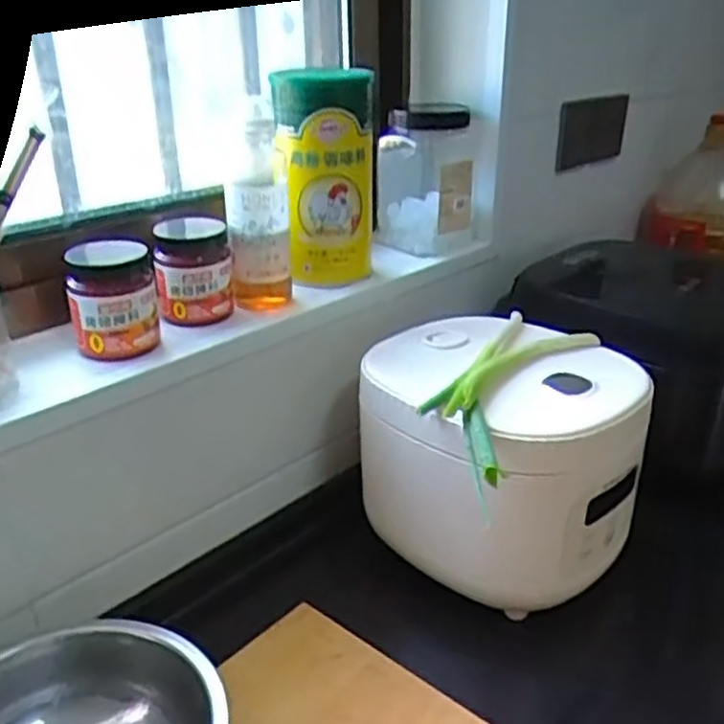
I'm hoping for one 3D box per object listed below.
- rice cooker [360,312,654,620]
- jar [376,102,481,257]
[{"bbox_3d":[0.120,0.082,0.682,0.217,0.176,0.229,-1,25,0],"label":"rice cooker"},{"bbox_3d":[0.078,-0.222,0.886,0.124,0.152,0.127,-1,25,0],"label":"jar"}]

